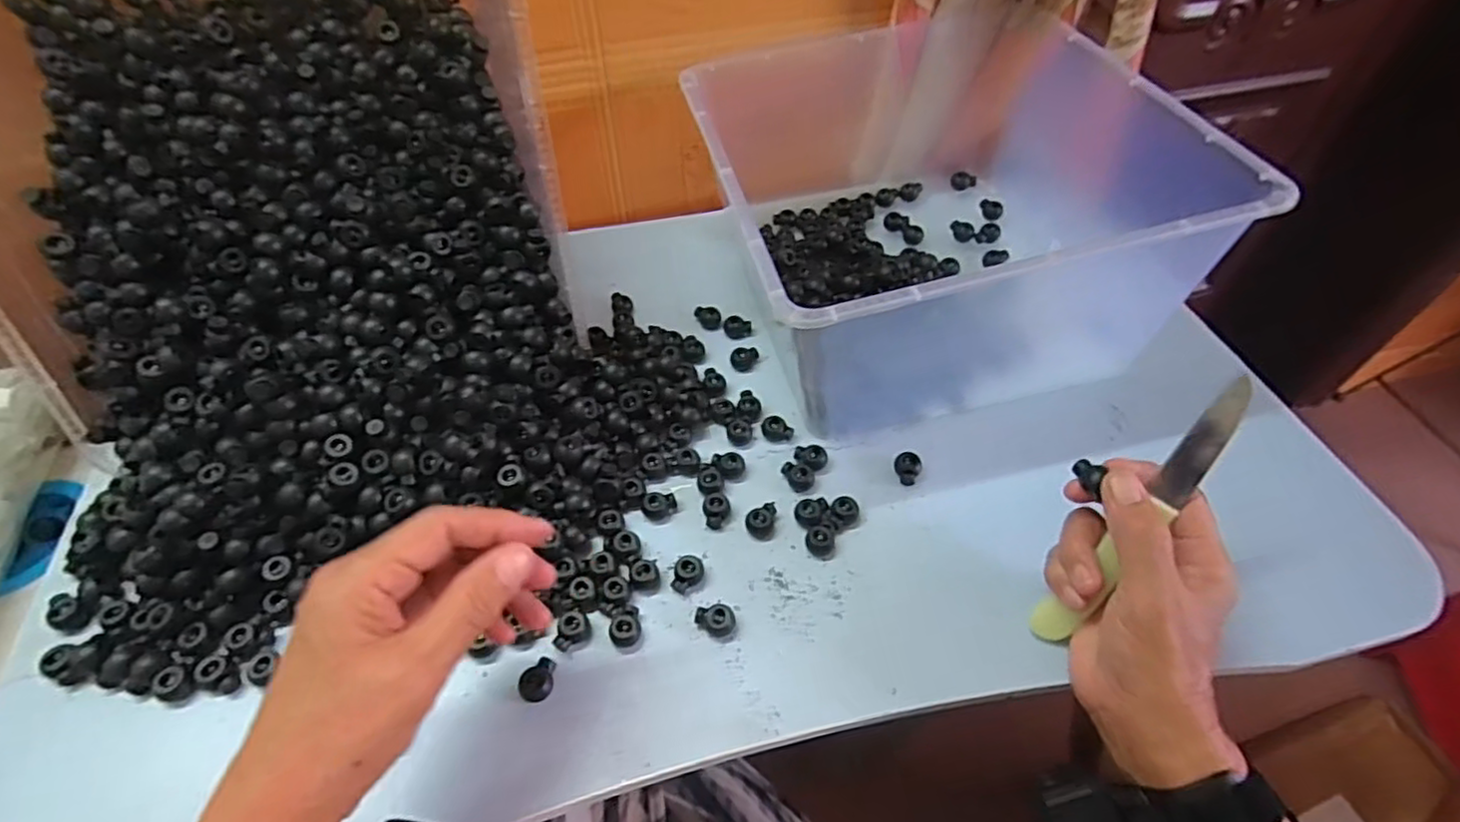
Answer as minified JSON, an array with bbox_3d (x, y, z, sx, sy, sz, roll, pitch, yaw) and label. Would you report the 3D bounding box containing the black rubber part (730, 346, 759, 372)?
[{"bbox_3d":[0.011,-0.041,0.517,0.017,0.011,0.020,28,54,18],"label":"black rubber part"}]

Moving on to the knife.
[{"bbox_3d":[0.210,0.057,0.346,0.020,0.166,0.018,38,24,24],"label":"knife"}]

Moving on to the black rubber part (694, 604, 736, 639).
[{"bbox_3d":[-0.008,0.119,0.382,0.022,0.013,0.016,0,50,-5],"label":"black rubber part"}]

